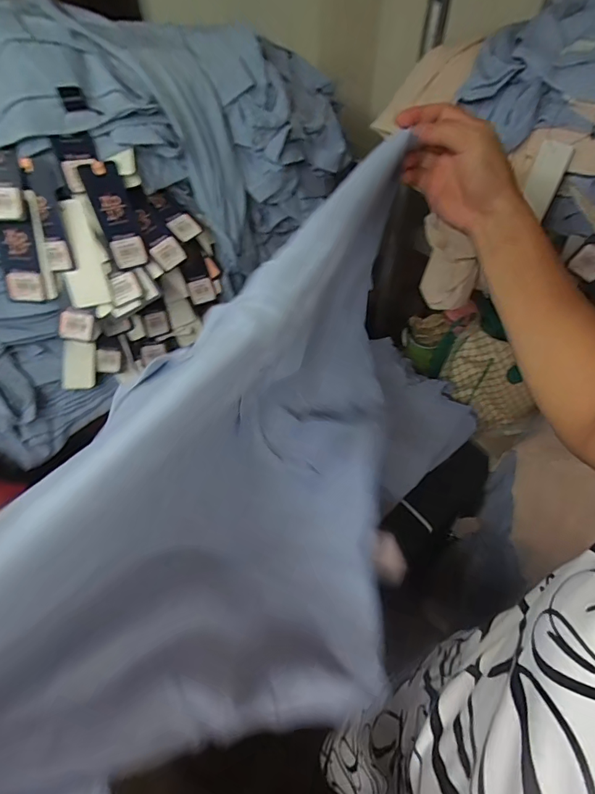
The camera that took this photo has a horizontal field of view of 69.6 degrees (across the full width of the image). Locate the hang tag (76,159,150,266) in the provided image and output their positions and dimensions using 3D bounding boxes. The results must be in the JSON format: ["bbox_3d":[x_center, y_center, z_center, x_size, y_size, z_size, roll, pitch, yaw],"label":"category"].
[{"bbox_3d":[-0.222,-0.223,0.525,0.043,0.119,0.007,-27,23,-26],"label":"hang tag"}]

